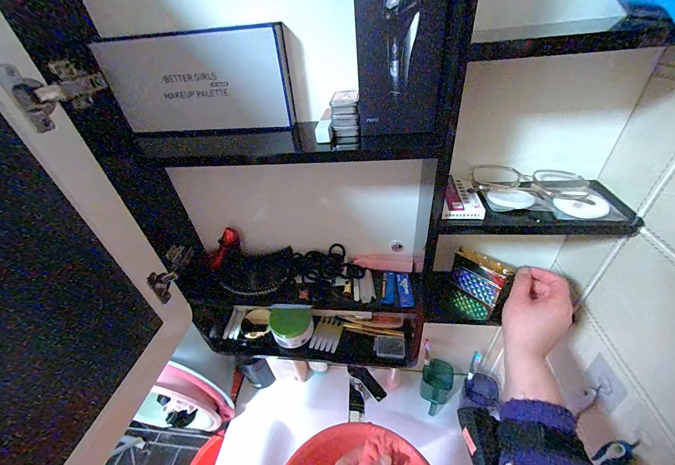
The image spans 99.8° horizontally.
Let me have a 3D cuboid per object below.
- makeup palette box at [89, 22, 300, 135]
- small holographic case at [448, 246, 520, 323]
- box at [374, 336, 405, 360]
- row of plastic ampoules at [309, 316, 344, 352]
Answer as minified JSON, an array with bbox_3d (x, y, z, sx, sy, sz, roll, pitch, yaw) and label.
[{"bbox_3d":[-0.167,-0.191,0.370,0.231,0.122,0.021,-6,47,-8],"label":"makeup palette box"},{"bbox_3d":[0.236,0.092,0.483,0.088,0.121,0.024,22,32,35],"label":"small holographic case"},{"bbox_3d":[0.108,0.239,0.595,0.063,0.013,0.043,3,39,11],"label":"box"},{"bbox_3d":[-0.022,0.228,0.636,0.059,0.007,0.079,6,40,15],"label":"row of plastic ampoules"}]

